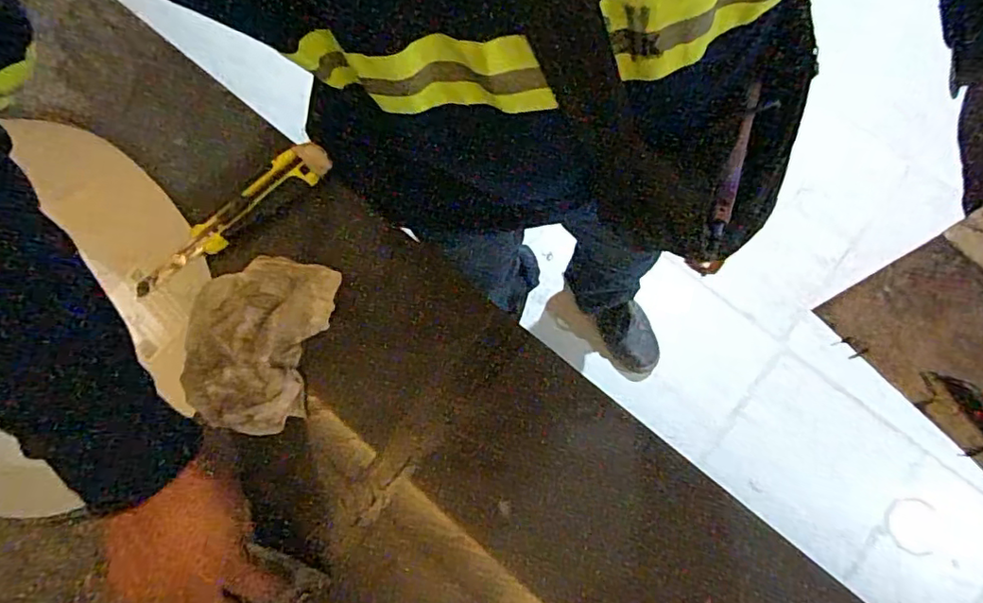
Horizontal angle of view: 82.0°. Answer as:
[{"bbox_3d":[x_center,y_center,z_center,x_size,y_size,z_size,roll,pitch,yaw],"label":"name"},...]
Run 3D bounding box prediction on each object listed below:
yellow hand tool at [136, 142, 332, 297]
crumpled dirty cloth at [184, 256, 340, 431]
[{"bbox_3d":[-0.244,-0.077,0.541,0.209,0.024,0.039,-40,78,-8],"label":"yellow hand tool"},{"bbox_3d":[-0.215,0.032,0.502,0.125,0.033,0.154,12,76,4],"label":"crumpled dirty cloth"}]

